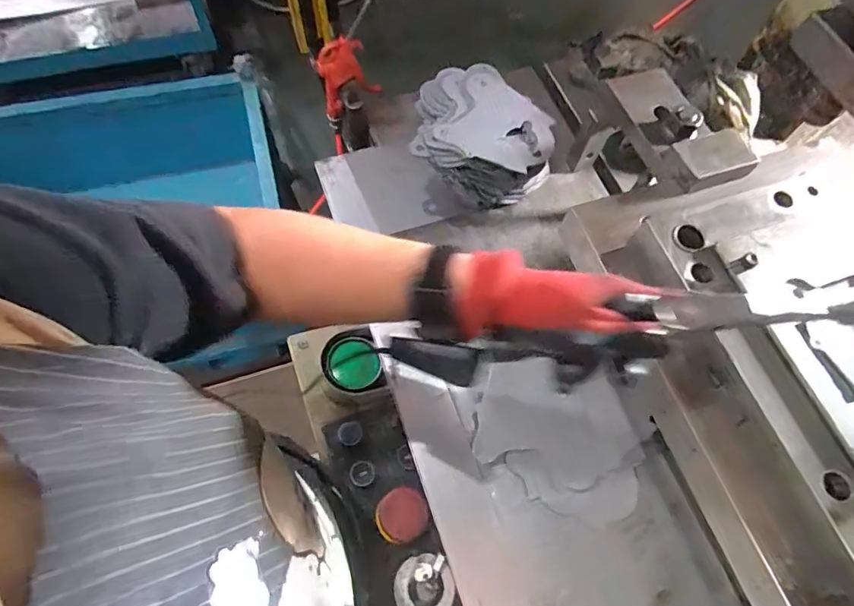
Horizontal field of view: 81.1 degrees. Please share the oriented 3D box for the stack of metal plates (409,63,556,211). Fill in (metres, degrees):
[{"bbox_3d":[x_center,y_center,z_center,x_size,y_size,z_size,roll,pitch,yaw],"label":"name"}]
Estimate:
[{"bbox_3d":[0.070,-0.207,0.660,0.171,0.117,0.143,9,65,1],"label":"stack of metal plates"}]

